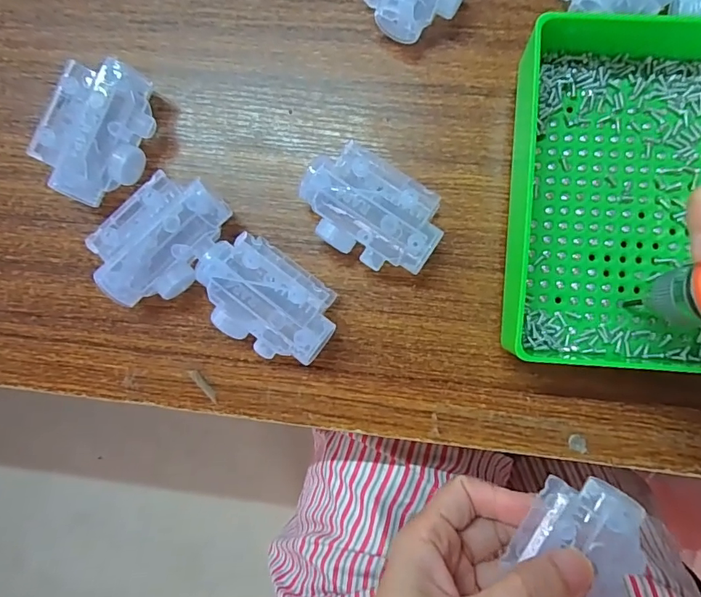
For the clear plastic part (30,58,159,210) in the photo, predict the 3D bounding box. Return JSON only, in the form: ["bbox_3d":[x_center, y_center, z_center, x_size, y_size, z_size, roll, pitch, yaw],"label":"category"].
[{"bbox_3d":[-0.124,-0.082,0.234,0.040,0.030,0.068,22,90,4],"label":"clear plastic part"}]

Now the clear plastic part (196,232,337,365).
[{"bbox_3d":[-0.040,0.001,0.229,0.069,0.028,0.044,38,92,4],"label":"clear plastic part"}]

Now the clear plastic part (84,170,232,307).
[{"bbox_3d":[-0.092,-0.028,0.232,0.068,0.028,0.042,-44,86,2],"label":"clear plastic part"}]

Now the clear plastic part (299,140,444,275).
[{"bbox_3d":[0.010,-0.041,0.227,0.067,0.029,0.043,33,91,4],"label":"clear plastic part"}]

